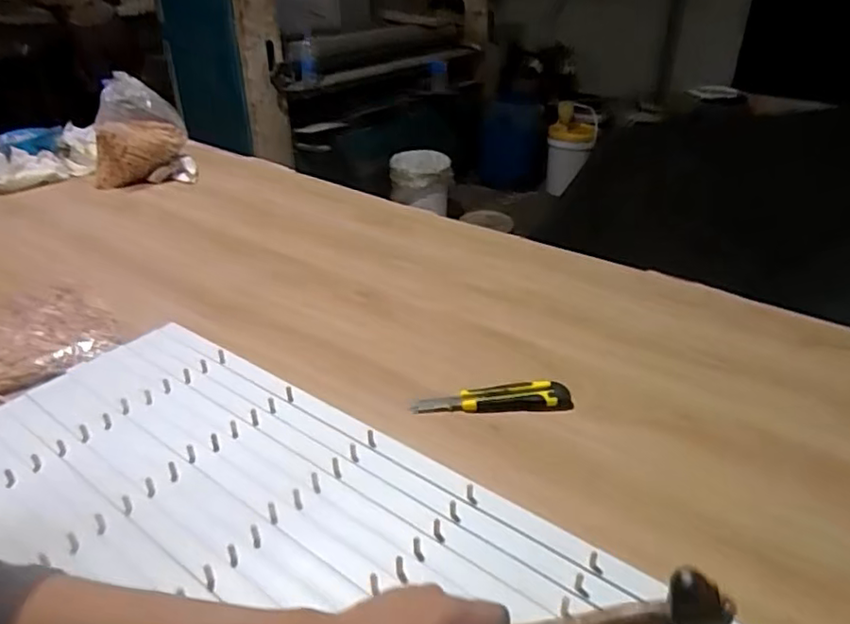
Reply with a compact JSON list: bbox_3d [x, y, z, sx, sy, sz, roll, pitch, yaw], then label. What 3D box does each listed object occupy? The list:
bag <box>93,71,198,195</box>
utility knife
[{"bbox_3d":[-0.693,-0.431,1.473,0.227,0.244,0.124,-20,37,-29],"label":"bag"},{"bbox_3d":[0.086,0.111,0.786,0.203,0.015,0.041,-1,31,1],"label":"utility knife"}]

